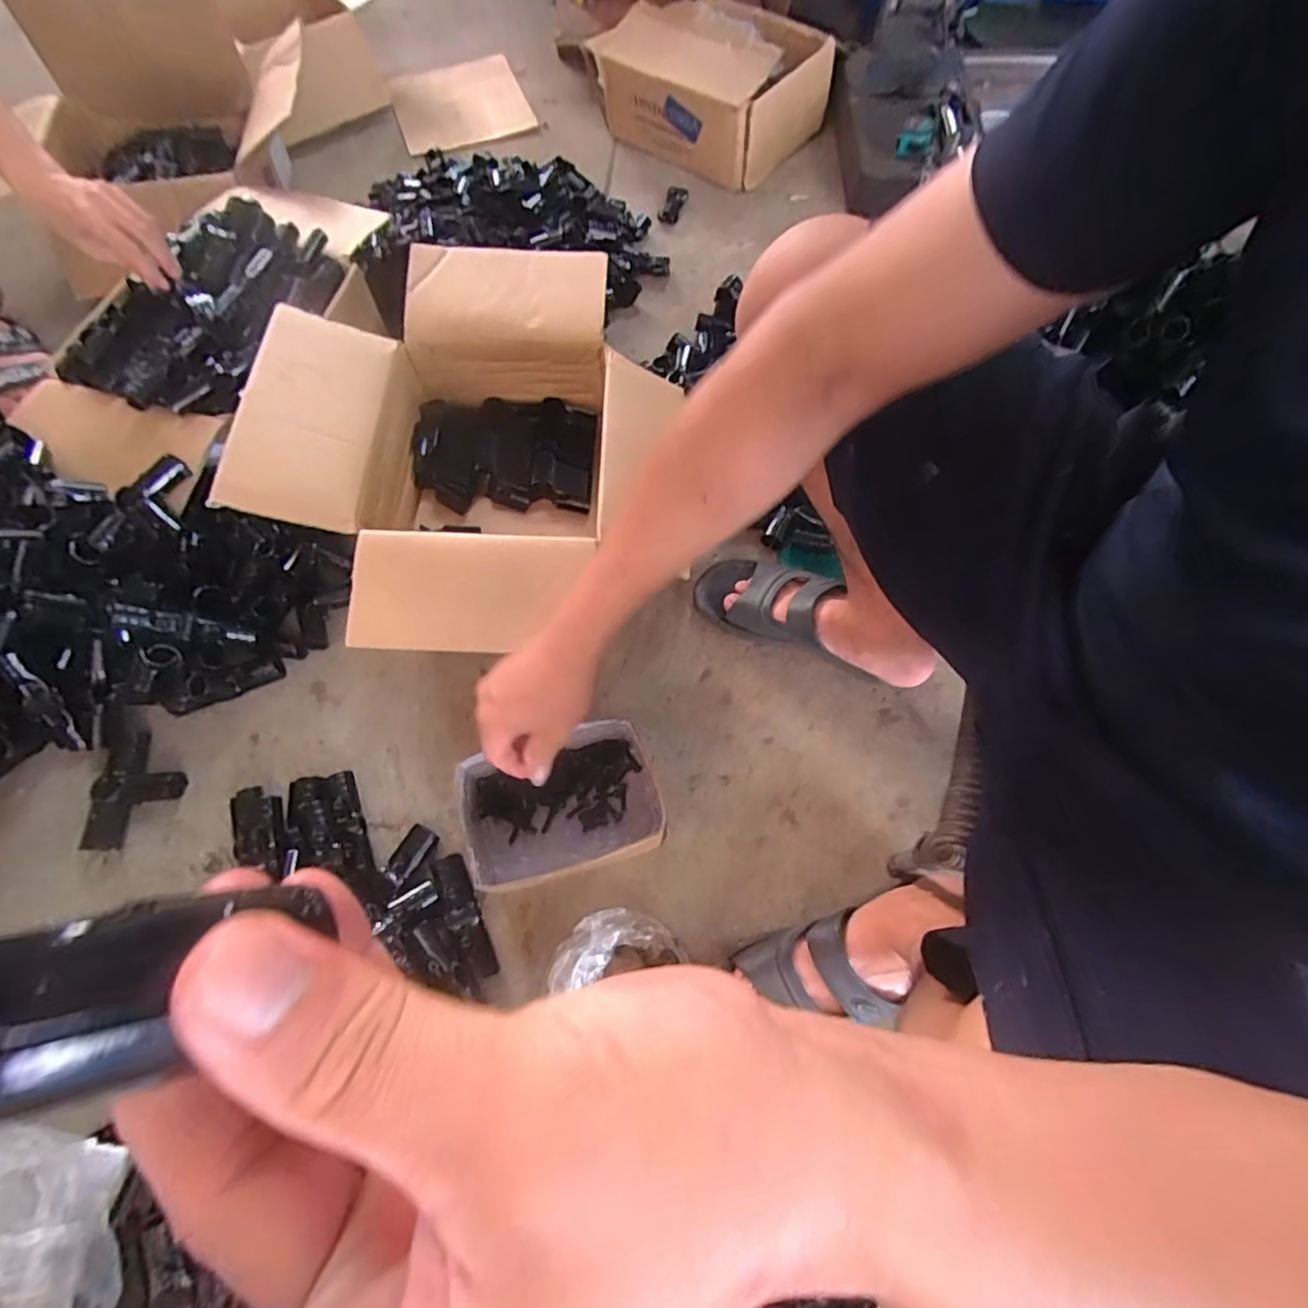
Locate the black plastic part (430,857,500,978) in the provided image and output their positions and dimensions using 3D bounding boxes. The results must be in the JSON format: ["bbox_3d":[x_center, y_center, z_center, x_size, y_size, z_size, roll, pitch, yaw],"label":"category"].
[{"bbox_3d":[-0.199,0.271,0.628,0.035,0.031,0.125,-24,69,-9],"label":"black plastic part"}]

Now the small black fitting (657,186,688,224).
[{"bbox_3d":[0.033,-0.805,1.082,0.038,0.016,0.085,16,68,7],"label":"small black fitting"}]

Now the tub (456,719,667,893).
[{"bbox_3d":[-0.097,0.160,0.645,0.205,0.093,0.144,-18,68,-7],"label":"tub"}]

